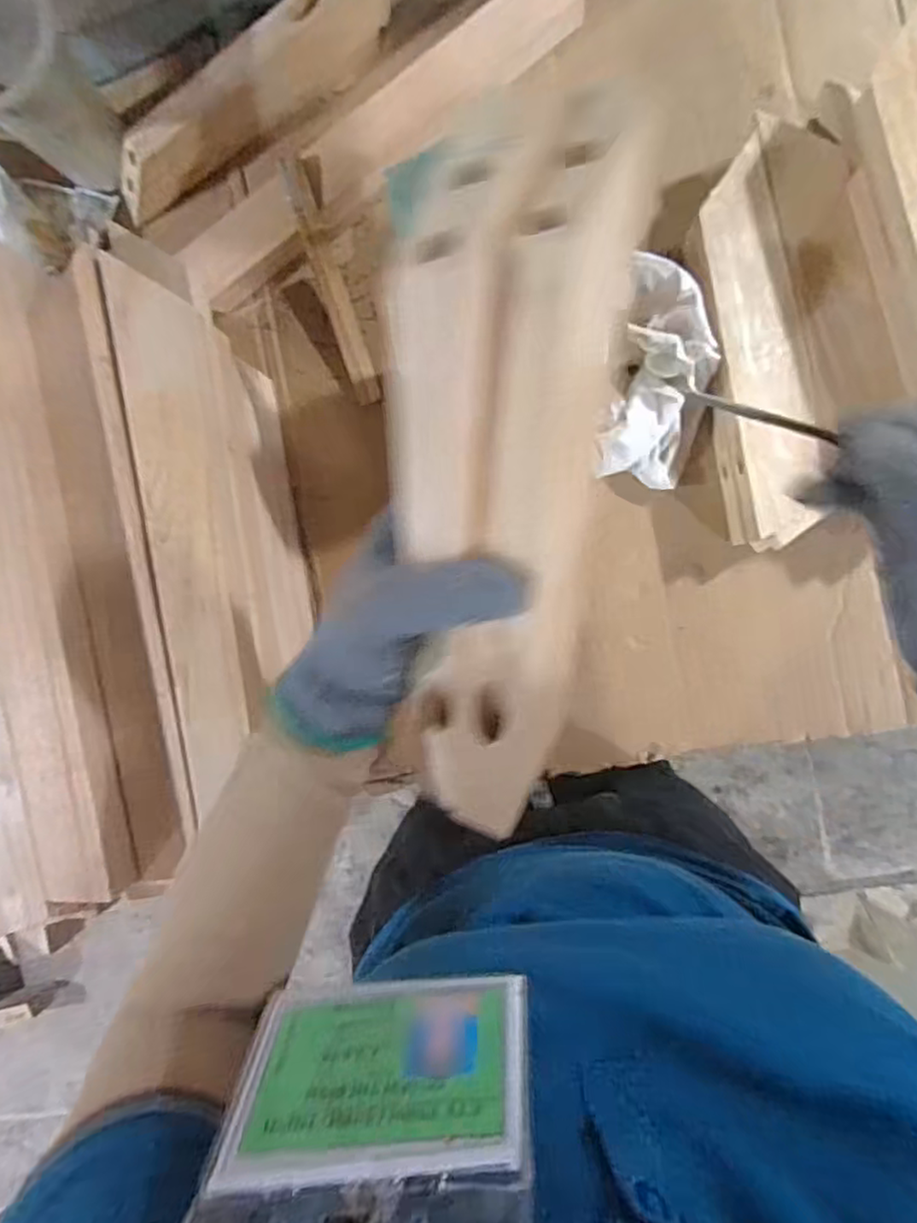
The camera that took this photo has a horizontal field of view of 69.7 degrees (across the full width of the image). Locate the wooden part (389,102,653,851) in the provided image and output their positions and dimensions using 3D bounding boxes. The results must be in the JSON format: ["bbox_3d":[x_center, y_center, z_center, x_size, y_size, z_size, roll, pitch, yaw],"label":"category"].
[{"bbox_3d":[0.018,-0.032,0.273,0.080,0.050,0.292,5,119,6],"label":"wooden part"}]

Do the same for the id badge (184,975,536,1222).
[{"bbox_3d":[-0.025,0.156,0.212,0.095,0.081,0.004,-9,109,6],"label":"id badge"}]

